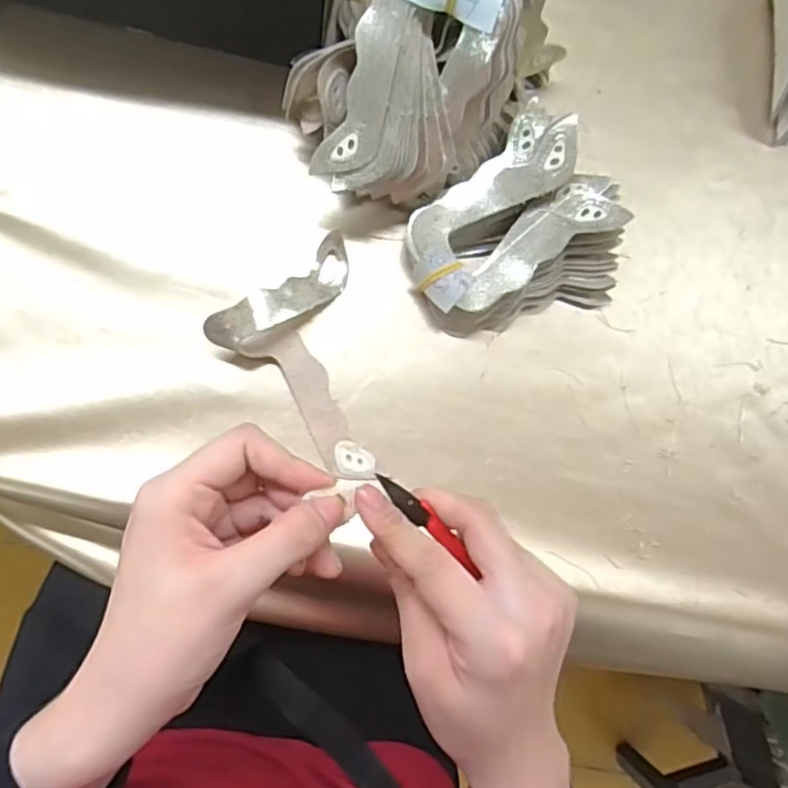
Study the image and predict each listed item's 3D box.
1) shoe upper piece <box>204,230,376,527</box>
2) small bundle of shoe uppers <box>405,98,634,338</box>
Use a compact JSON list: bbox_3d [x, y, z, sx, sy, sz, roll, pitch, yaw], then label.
[{"bbox_3d":[-0.058,-0.014,0.387,0.083,0.030,0.148,-10,88,-9],"label":"shoe upper piece"},{"bbox_3d":[0.077,-0.088,0.401,0.123,0.047,0.113,-43,93,-9],"label":"small bundle of shoe uppers"}]

